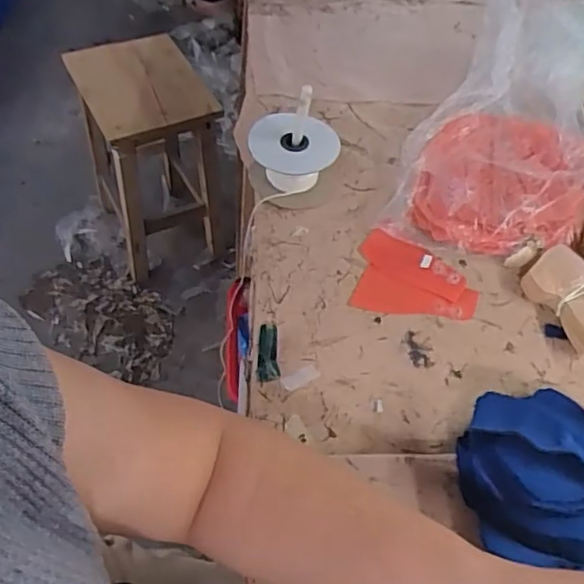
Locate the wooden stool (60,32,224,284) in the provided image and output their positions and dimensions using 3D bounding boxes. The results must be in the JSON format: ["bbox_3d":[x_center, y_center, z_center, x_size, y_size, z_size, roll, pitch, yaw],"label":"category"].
[{"bbox_3d":[-0.319,-0.319,1.433,0.264,0.428,0.336,-20,56,-20],"label":"wooden stool"}]

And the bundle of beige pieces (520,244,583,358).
[{"bbox_3d":[0.267,0.004,0.580,0.066,0.027,0.104,-17,56,-16],"label":"bundle of beige pieces"}]

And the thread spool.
[{"bbox_3d":[0.001,-0.141,0.652,0.089,0.058,0.076,10,53,3],"label":"thread spool"}]

